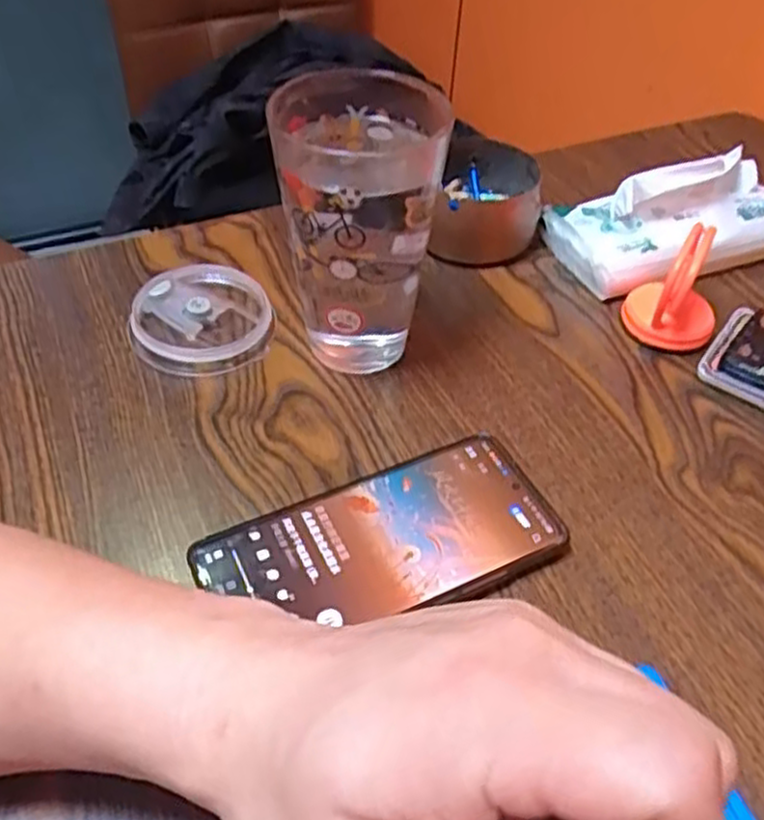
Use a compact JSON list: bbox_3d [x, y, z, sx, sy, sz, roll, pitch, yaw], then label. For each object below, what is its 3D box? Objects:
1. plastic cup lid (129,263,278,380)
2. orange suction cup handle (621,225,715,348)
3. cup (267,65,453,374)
[{"bbox_3d":[-0.107,-0.054,0.456,0.080,0.019,0.078,2,47,-2],"label":"plastic cup lid"},{"bbox_3d":[0.177,-0.072,0.454,0.051,0.064,0.047,5,47,2],"label":"orange suction cup handle"},{"bbox_3d":[-0.013,-0.090,0.408,0.079,0.144,0.083,2,47,-2],"label":"cup"}]

